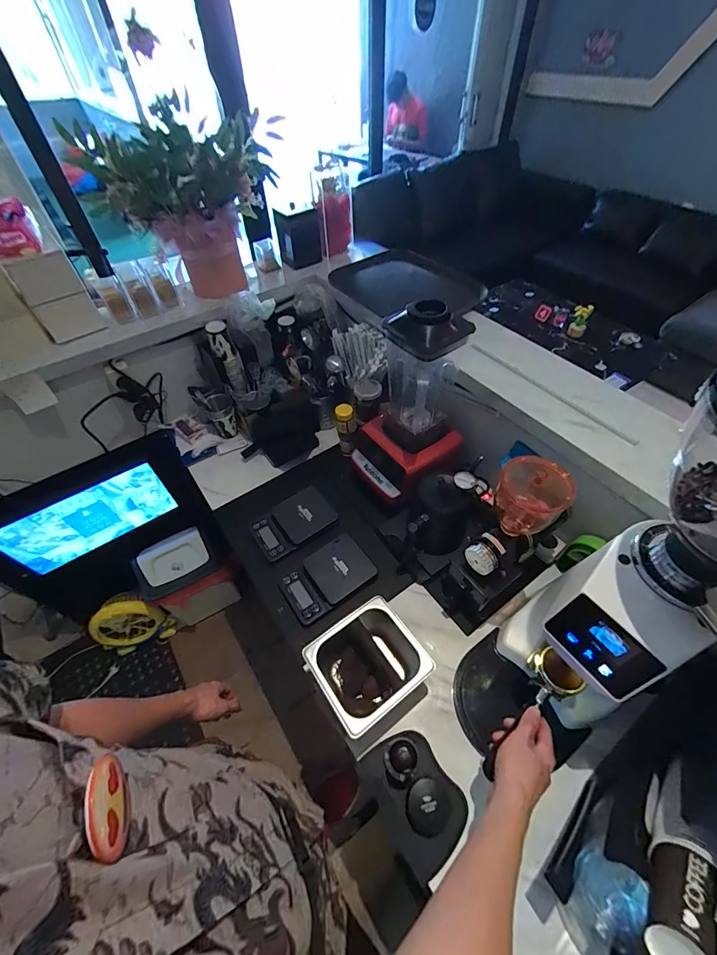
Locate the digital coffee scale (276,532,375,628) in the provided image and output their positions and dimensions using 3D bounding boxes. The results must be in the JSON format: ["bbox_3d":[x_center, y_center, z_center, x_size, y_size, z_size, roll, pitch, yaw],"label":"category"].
[{"bbox_3d":[-0.067,0.220,0.831,0.195,0.023,0.125,-31,57,-20],"label":"digital coffee scale"}]

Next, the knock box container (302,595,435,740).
[{"bbox_3d":[0.017,0.343,0.691,0.174,0.108,0.162,-31,57,-20],"label":"knock box container"}]

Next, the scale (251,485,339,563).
[{"bbox_3d":[-0.157,0.110,0.926,0.188,0.026,0.130,-29,56,-19],"label":"scale"}]

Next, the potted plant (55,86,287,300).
[{"bbox_3d":[-0.429,-0.684,0.982,0.414,0.372,0.320,-23,55,-15],"label":"potted plant"}]

